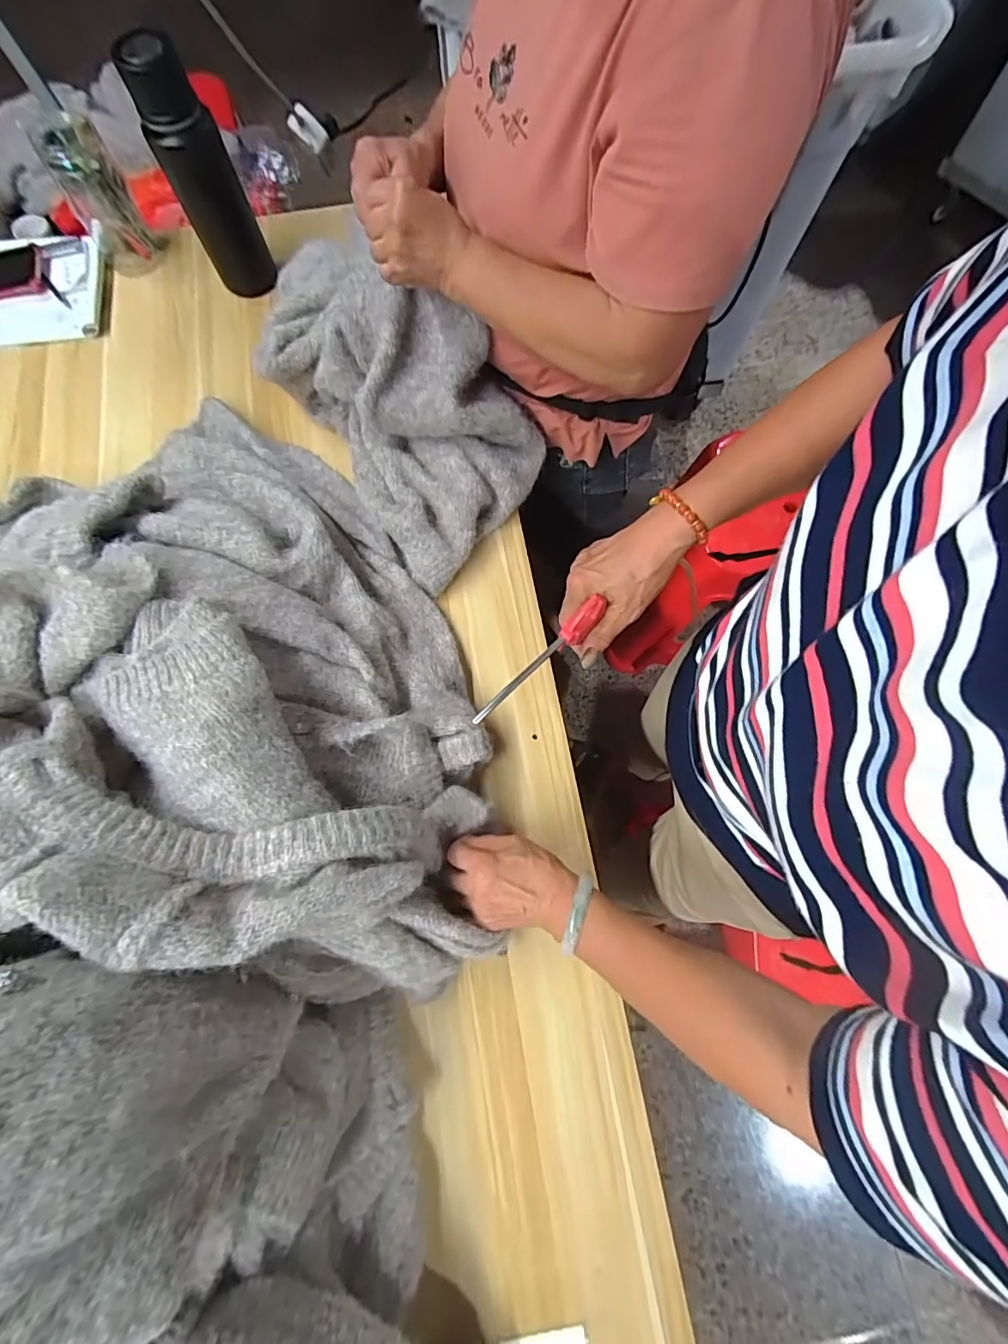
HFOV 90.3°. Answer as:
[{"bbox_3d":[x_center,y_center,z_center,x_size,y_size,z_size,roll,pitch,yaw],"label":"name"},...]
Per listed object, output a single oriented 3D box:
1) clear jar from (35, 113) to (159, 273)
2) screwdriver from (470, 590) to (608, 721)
[{"bbox_3d":[-0.566,-0.661,0.710,0.080,0.176,0.076,0,75,0],"label":"clear jar"},{"bbox_3d":[0.029,-0.007,0.411,0.138,0.023,0.017,-42,79,-4],"label":"screwdriver"}]

